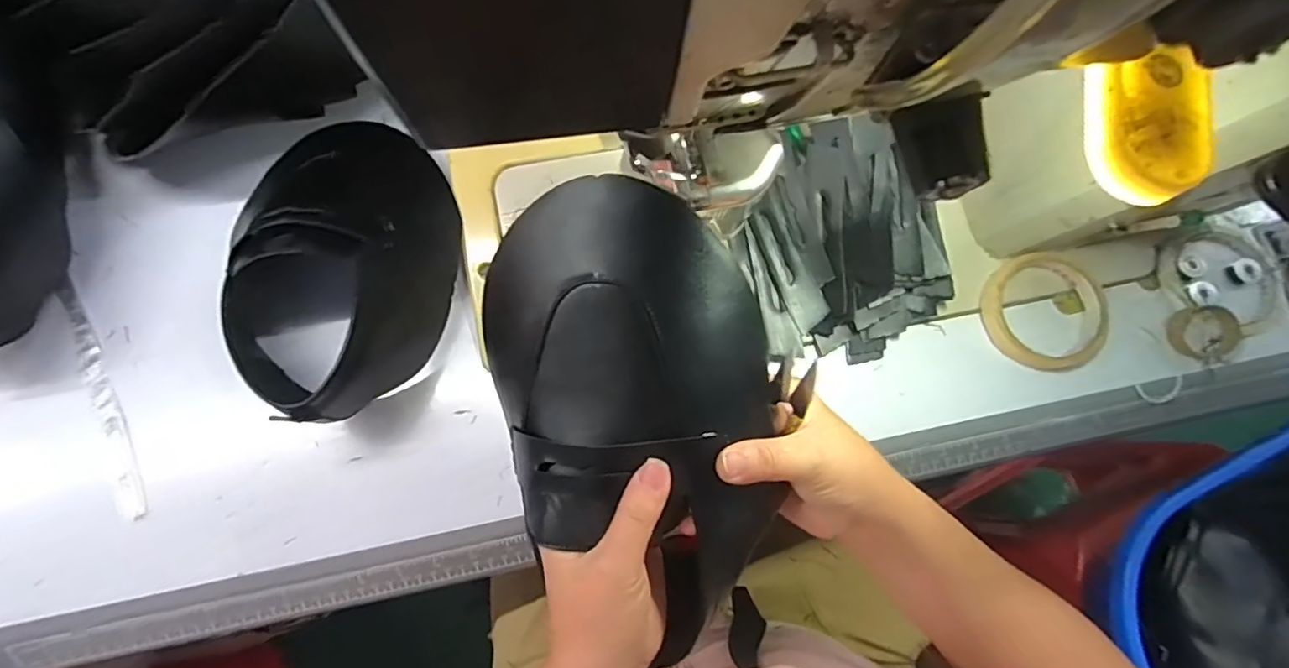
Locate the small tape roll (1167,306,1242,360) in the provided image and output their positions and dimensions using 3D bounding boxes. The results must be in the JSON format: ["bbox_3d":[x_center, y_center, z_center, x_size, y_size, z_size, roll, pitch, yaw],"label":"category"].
[{"bbox_3d":[0.415,-0.002,0.438,0.046,0.022,0.039,-12,76,-5],"label":"small tape roll"}]

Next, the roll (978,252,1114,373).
[{"bbox_3d":[0.301,-0.015,0.439,0.094,0.018,0.084,25,76,5],"label":"roll"}]

